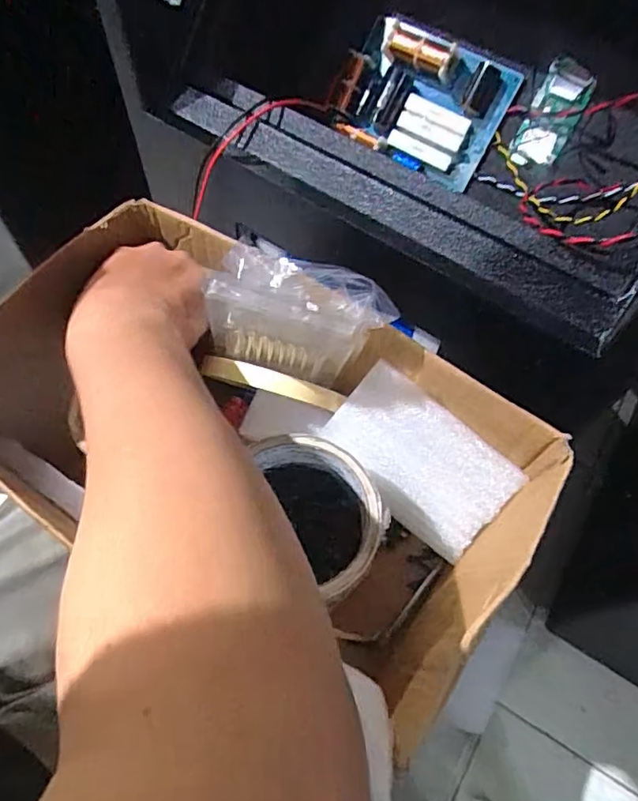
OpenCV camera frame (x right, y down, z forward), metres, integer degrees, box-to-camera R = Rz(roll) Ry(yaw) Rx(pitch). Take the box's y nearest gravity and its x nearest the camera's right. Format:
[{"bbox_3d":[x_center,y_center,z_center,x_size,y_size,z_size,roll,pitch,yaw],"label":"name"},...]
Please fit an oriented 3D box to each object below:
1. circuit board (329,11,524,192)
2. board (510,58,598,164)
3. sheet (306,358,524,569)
[{"bbox_3d":[0.091,-0.276,0.519,0.156,0.108,0.027,29,20,9],"label":"circuit board"},{"bbox_3d":[0.201,-0.245,0.484,0.041,0.082,0.012,32,28,15],"label":"board"},{"bbox_3d":[0.058,0.037,0.337,0.110,0.005,0.071,40,107,3],"label":"sheet"}]

